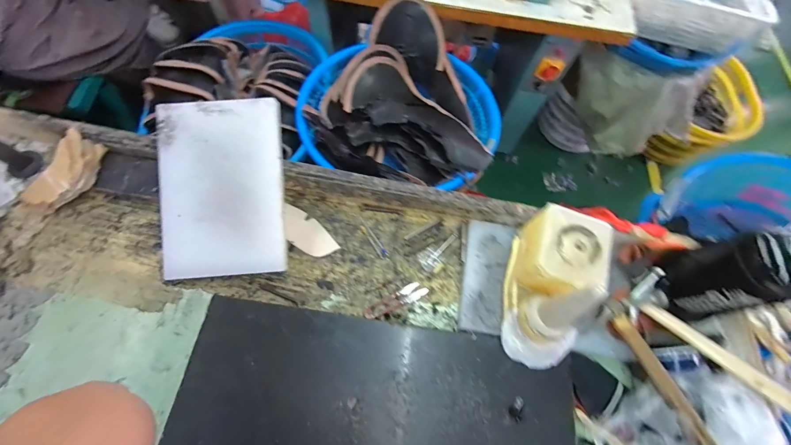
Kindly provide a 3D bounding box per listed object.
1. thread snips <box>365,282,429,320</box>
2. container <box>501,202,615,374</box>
[{"bbox_3d":[0.002,0.138,0.586,0.117,0.007,0.030,-26,70,-13],"label":"thread snips"},{"bbox_3d":[0.243,0.095,0.501,0.106,0.172,0.222,17,67,4],"label":"container"}]

